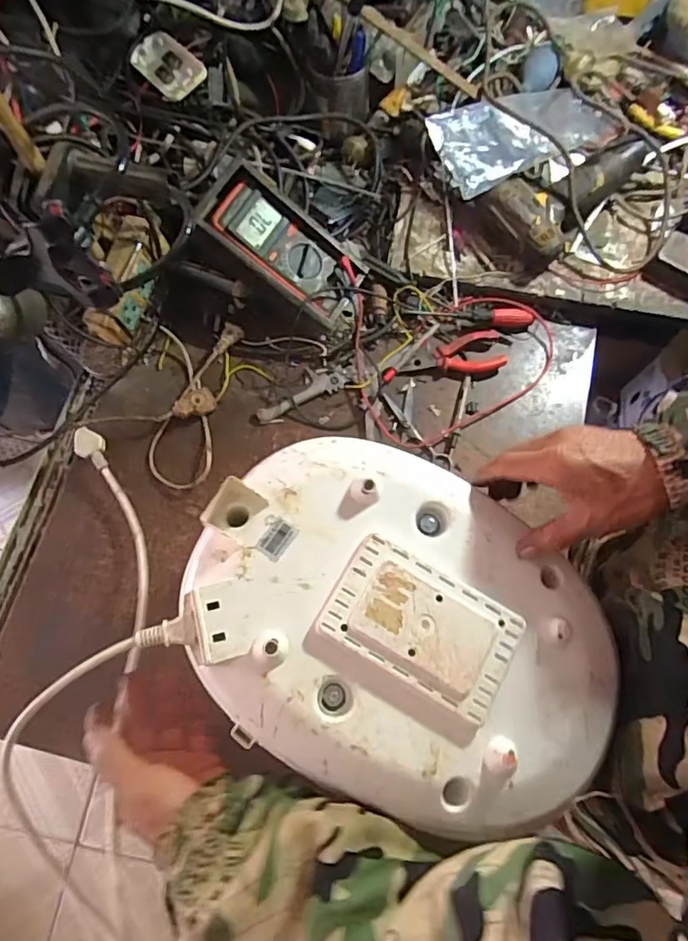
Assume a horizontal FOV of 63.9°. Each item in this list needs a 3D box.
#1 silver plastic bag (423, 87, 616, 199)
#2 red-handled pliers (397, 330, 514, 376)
[{"bbox_3d":[0.221,-0.422,0.684,0.252,0.033,0.105,-27,77,-20],"label":"silver plastic bag"},{"bbox_3d":[0.140,-0.137,0.680,0.149,0.016,0.050,-18,76,-4],"label":"red-handled pliers"}]

